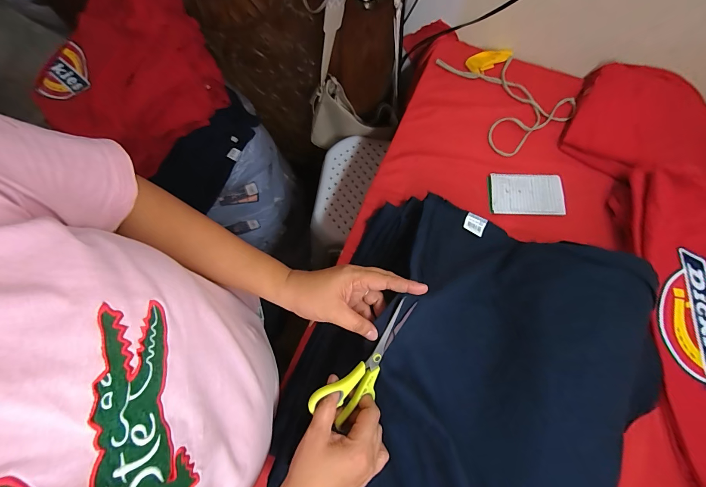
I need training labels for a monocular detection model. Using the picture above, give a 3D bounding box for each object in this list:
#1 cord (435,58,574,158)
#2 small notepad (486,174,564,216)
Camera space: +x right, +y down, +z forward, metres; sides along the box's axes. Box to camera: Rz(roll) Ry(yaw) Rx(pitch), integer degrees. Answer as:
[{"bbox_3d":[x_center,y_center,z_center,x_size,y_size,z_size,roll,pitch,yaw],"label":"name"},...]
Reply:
[{"bbox_3d":[0.336,-0.336,0.677,0.212,0.009,0.271,-26,78,-8],"label":"cord"},{"bbox_3d":[0.340,-0.098,0.613,0.143,0.013,0.085,2,75,-2],"label":"small notepad"}]

